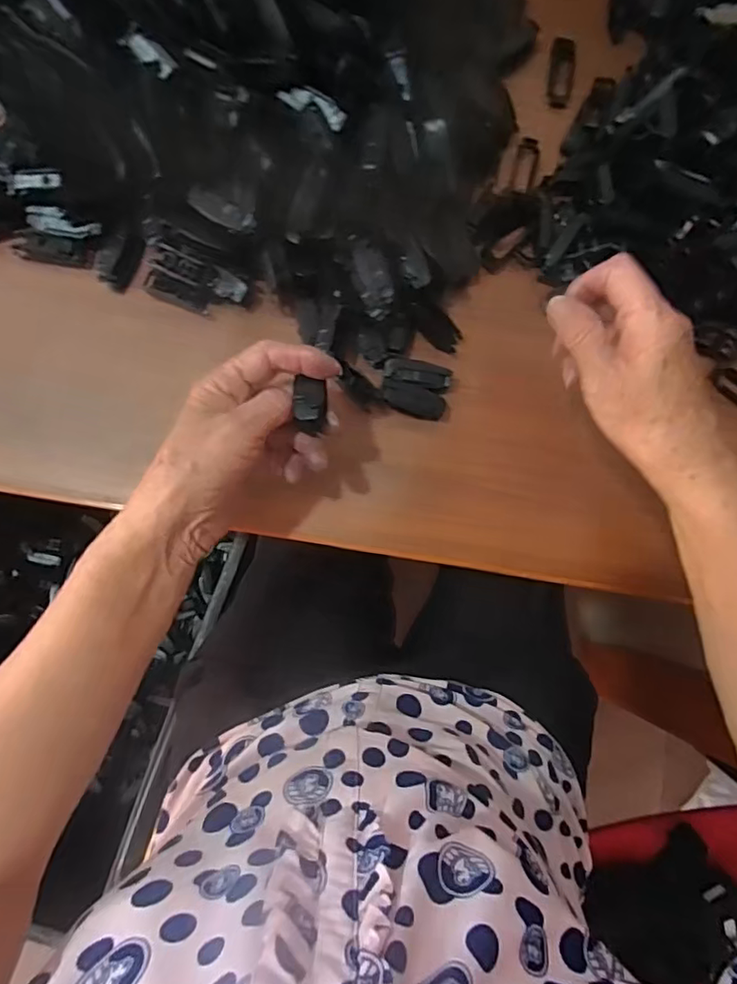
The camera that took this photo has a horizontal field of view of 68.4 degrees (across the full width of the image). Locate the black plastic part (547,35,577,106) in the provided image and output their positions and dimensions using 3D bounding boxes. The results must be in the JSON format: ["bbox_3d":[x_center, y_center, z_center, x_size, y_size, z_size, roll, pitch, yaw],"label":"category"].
[{"bbox_3d":[0.153,-0.330,0.425,0.021,0.010,0.056,8,83,-4],"label":"black plastic part"}]

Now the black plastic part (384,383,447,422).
[{"bbox_3d":[0.031,-0.063,0.388,0.044,0.026,0.018,15,83,-3],"label":"black plastic part"}]

